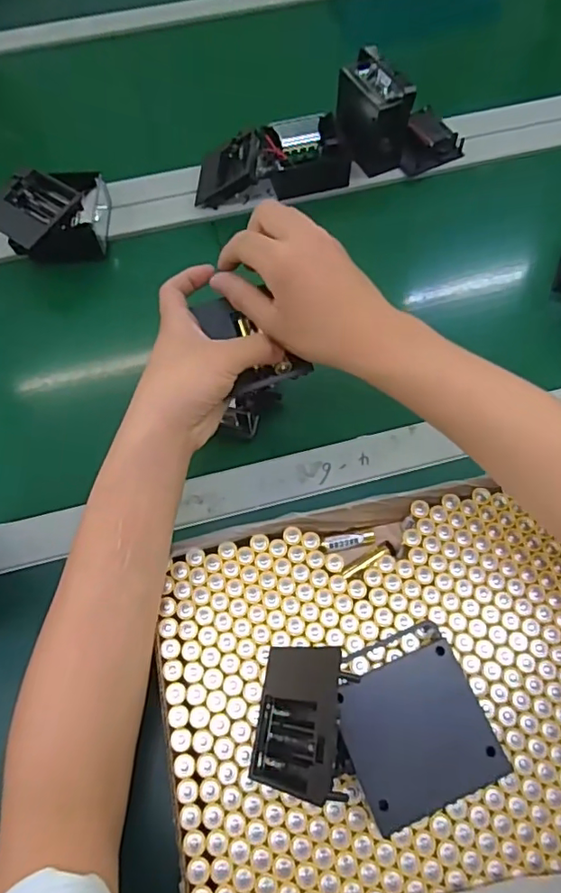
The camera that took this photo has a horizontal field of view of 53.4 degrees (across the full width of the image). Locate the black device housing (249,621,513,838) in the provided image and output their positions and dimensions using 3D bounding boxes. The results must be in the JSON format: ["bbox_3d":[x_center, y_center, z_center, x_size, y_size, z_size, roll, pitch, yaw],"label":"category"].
[{"bbox_3d":[0.053,0.167,0.337,0.141,0.064,0.102,-8,62,-4],"label":"black device housing"}]

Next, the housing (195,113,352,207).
[{"bbox_3d":[-0.013,-0.318,0.629,0.173,0.050,0.089,-16,65,-7],"label":"housing"}]

